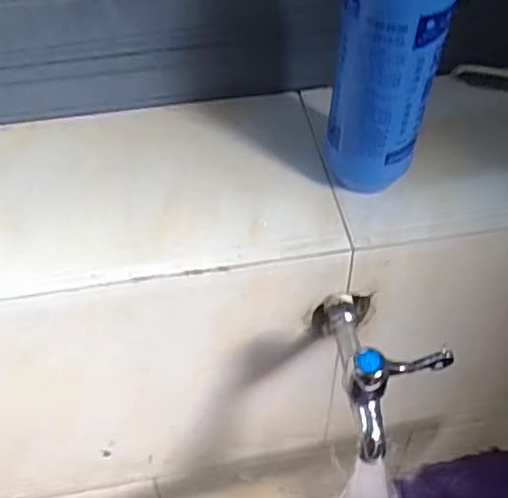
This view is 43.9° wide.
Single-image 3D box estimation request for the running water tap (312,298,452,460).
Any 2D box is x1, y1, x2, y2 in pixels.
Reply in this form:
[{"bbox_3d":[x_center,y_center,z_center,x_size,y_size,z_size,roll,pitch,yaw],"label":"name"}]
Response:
[{"bbox_3d":[0.084,0.071,0.445,0.066,0.064,0.120,-16,48,-13],"label":"running water tap"}]

